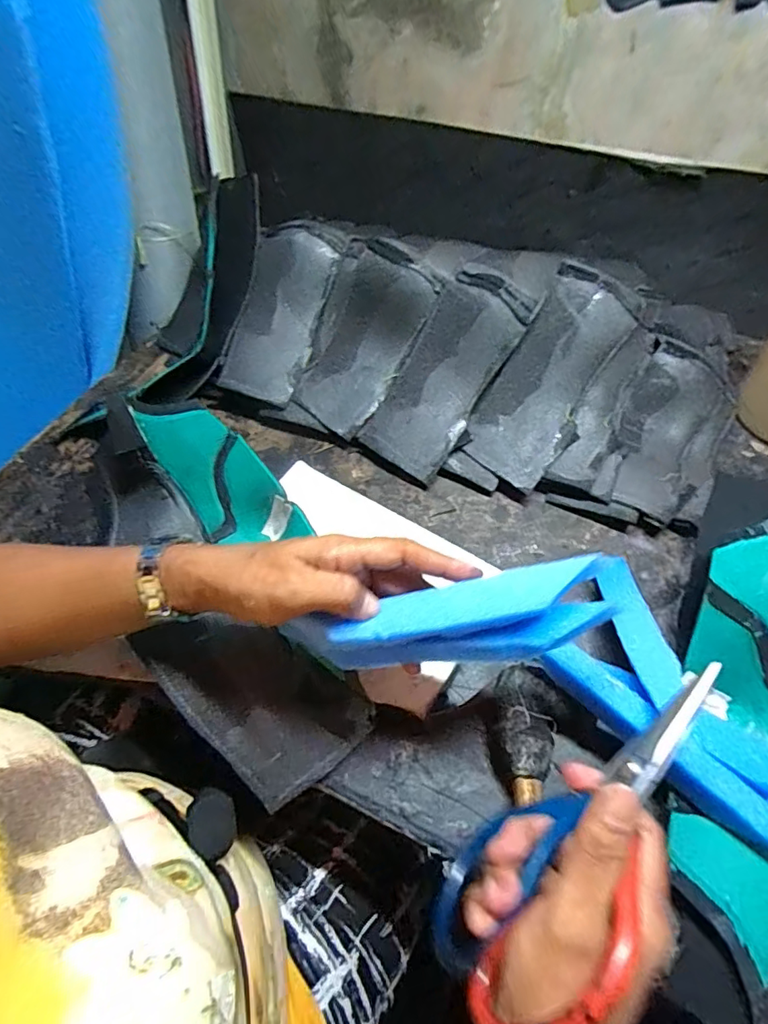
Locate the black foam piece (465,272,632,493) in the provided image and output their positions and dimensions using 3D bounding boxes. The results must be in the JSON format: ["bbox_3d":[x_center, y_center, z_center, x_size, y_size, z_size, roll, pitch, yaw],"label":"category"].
[{"bbox_3d":[0.148,-0.119,0.478,0.082,0.031,0.178,33,100,22],"label":"black foam piece"}]

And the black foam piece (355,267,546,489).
[{"bbox_3d":[0.057,-0.129,0.492,0.088,0.034,0.193,37,103,24],"label":"black foam piece"}]

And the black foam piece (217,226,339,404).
[{"bbox_3d":[-0.110,-0.205,0.539,0.080,0.030,0.173,20,91,16],"label":"black foam piece"}]

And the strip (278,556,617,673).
[{"bbox_3d":[0.033,0.065,0.289,0.177,0.040,0.039,-13,55,10],"label":"strip"}]

